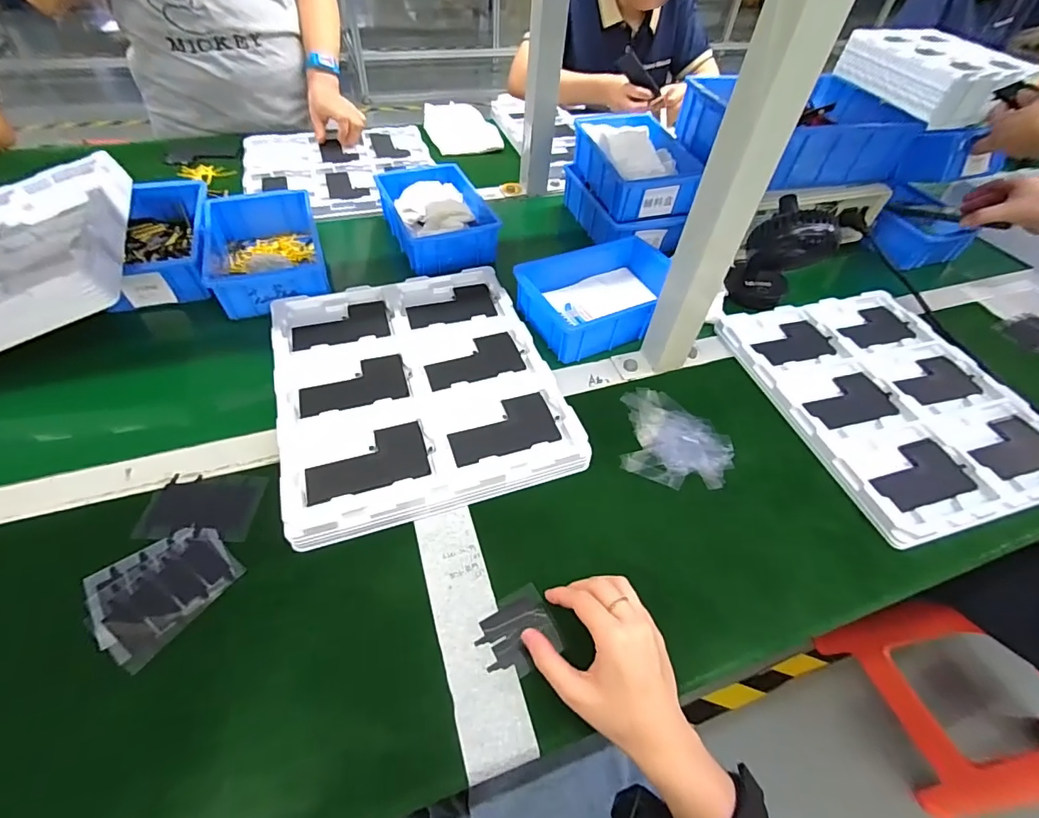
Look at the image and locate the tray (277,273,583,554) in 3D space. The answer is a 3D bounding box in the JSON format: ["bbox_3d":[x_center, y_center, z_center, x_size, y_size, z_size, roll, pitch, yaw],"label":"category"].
[{"bbox_3d":[-0.111,-0.032,0.513,0.272,0.032,0.313,-14,53,-16],"label":"tray"}]

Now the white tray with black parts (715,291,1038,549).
[{"bbox_3d":[0.426,-0.021,0.549,0.267,0.020,0.314,-11,52,-14],"label":"white tray with black parts"}]

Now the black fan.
[{"bbox_3d":[0.342,-0.201,0.617,0.096,0.130,0.077,31,55,20],"label":"black fan"}]

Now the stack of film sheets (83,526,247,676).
[{"bbox_3d":[-0.280,0.141,0.375,0.085,0.007,0.097,38,57,24],"label":"stack of film sheets"}]

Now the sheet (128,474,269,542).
[{"bbox_3d":[-0.280,0.086,0.421,0.092,0.004,0.063,2,50,-3],"label":"sheet"}]

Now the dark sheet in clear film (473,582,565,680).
[{"bbox_3d":[-0.001,0.176,0.372,0.061,0.004,0.056,-23,56,-20],"label":"dark sheet in clear film"}]

